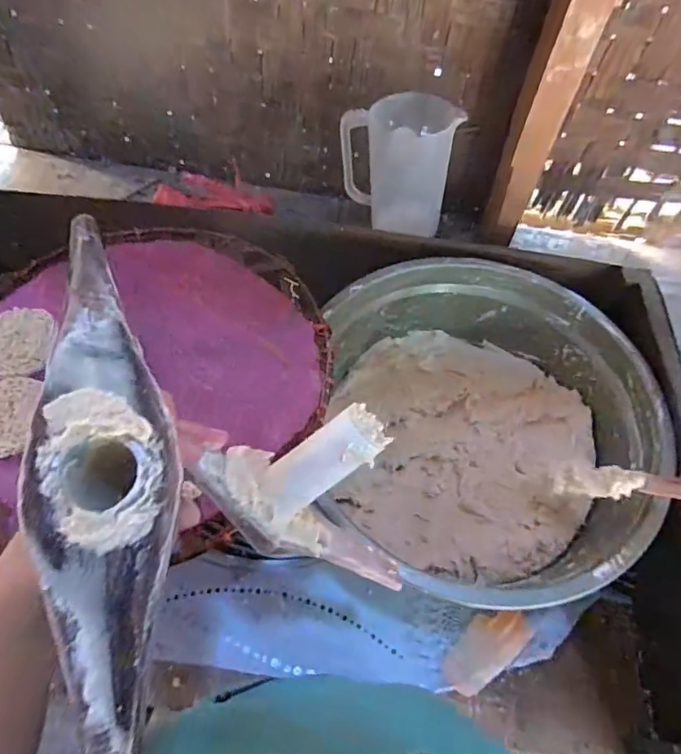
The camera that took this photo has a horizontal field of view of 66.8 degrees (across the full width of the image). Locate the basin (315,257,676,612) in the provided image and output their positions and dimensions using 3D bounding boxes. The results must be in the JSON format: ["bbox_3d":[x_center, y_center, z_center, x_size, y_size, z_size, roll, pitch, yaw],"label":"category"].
[{"bbox_3d":[0.171,0.062,0.636,0.348,0.161,0.408,-9,59,-9],"label":"basin"}]

